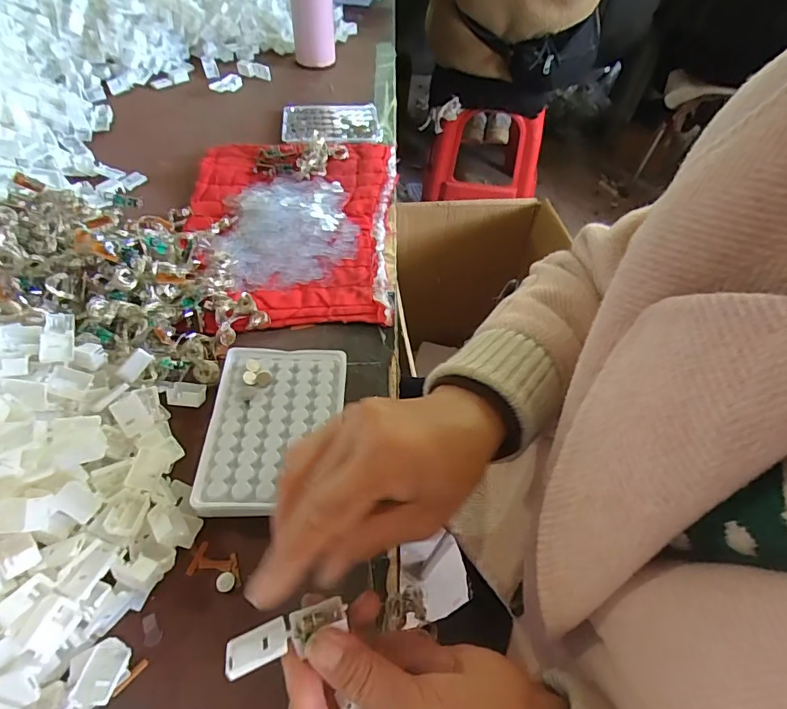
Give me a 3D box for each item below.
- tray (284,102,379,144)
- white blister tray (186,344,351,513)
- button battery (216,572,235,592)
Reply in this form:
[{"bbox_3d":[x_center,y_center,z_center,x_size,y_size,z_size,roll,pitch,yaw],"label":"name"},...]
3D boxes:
[{"bbox_3d":[-0.085,-0.315,0.648,0.130,0.011,0.095,-3,53,-6],"label":"tray"},{"bbox_3d":[-0.088,0.055,0.353,0.094,0.024,0.132,2,53,-2],"label":"white blister tray"},{"bbox_3d":[-0.106,0.143,0.300,0.011,0.004,0.011,3,53,-1],"label":"button battery"}]

